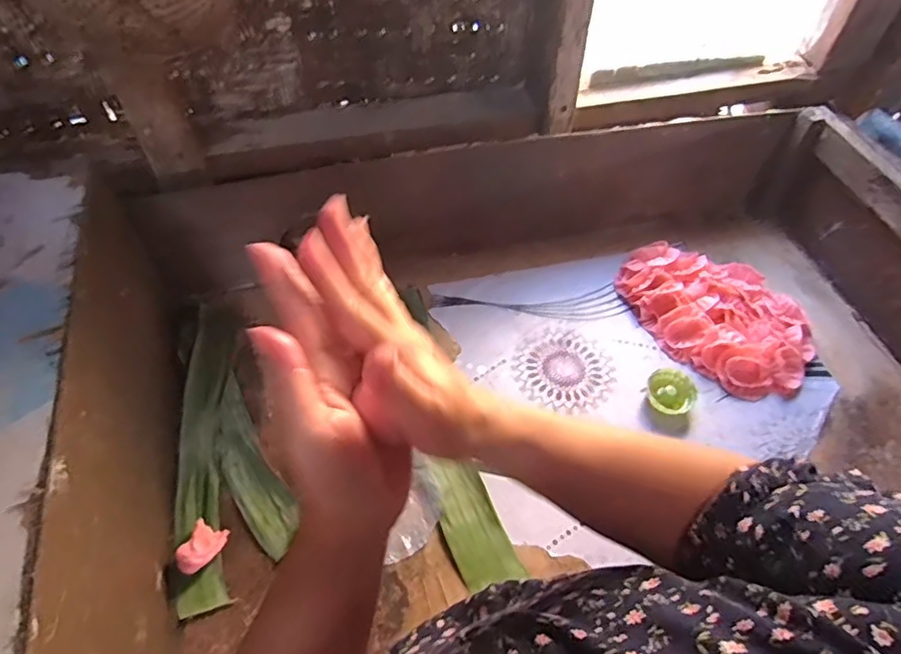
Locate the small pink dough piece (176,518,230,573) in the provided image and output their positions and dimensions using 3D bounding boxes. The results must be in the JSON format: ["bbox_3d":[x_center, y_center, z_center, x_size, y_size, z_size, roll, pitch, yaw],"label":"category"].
[{"bbox_3d":[-0.259,0.230,0.602,0.038,0.030,0.053,12,54,7],"label":"small pink dough piece"}]

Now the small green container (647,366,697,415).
[{"bbox_3d":[0.277,0.082,0.728,0.058,0.024,0.061,1,54,-2],"label":"small green container"}]

